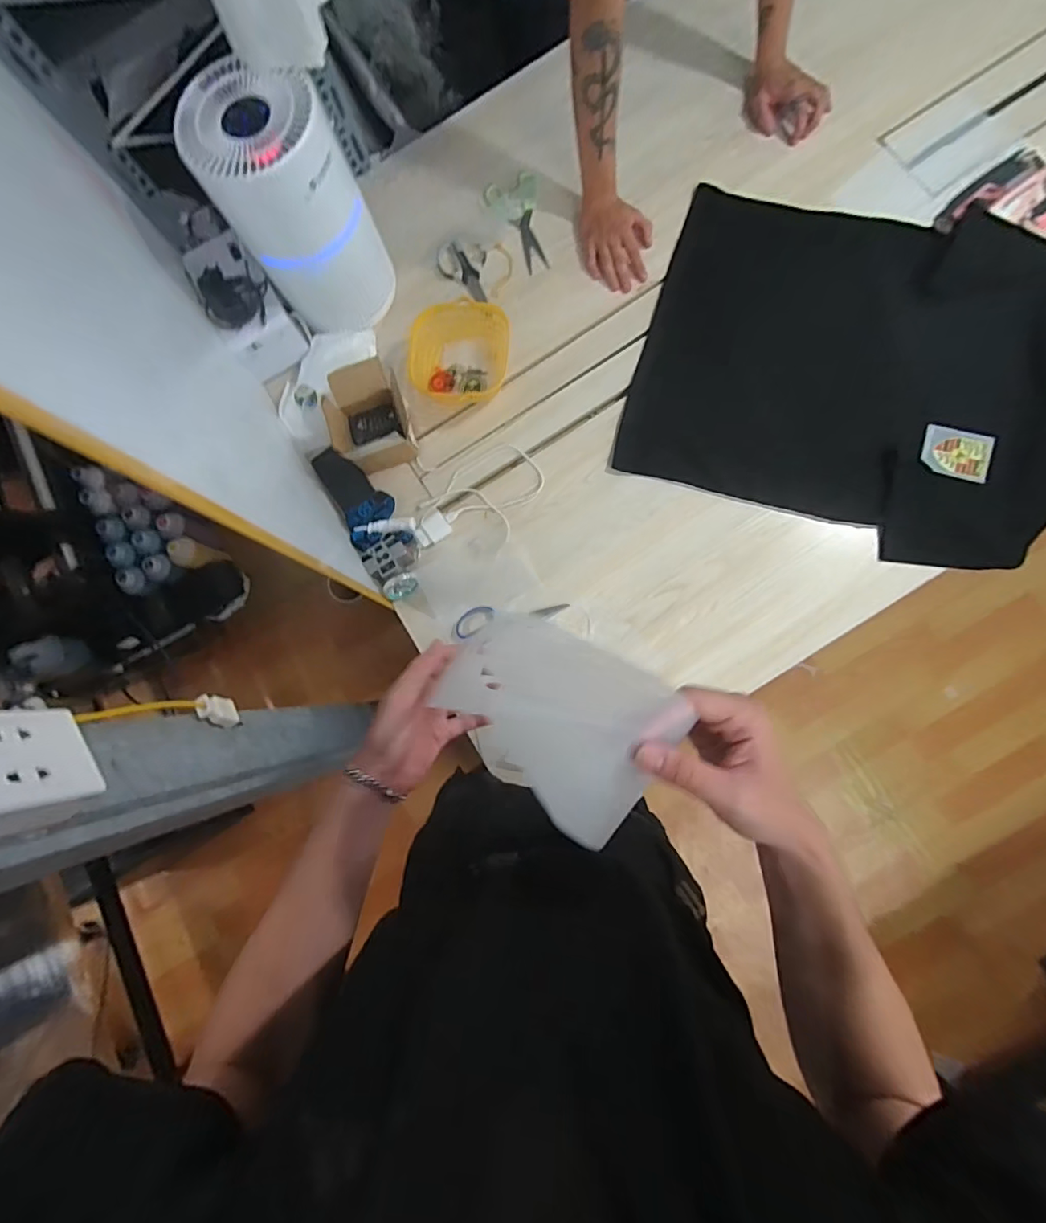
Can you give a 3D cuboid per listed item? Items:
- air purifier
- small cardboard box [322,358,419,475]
[{"bbox_3d":[-0.335,-0.596,0.791,0.184,0.300,0.167,-34,80,1],"label":"air purifier"},{"bbox_3d":[-0.249,-0.318,0.847,0.121,0.090,0.159,-16,79,1],"label":"small cardboard box"}]

